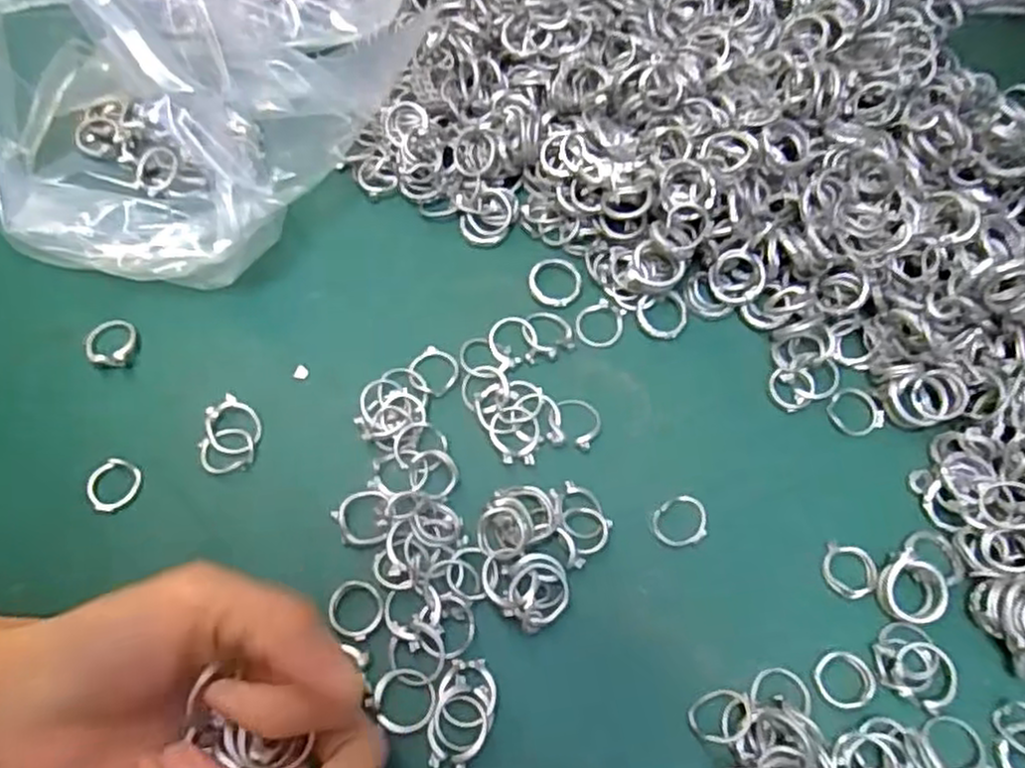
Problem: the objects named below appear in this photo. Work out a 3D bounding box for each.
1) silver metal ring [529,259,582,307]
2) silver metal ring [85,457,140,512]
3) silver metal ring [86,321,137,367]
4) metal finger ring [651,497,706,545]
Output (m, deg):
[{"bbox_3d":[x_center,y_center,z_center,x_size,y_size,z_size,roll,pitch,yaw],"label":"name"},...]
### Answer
[{"bbox_3d":[0.020,-0.048,0.349,0.023,0.004,0.027,39,69,16],"label":"silver metal ring"},{"bbox_3d":[-0.159,0.040,0.302,0.019,0.004,0.021,29,66,13],"label":"silver metal ring"},{"bbox_3d":[-0.174,-0.018,0.330,0.019,0.007,0.023,0,63,-1],"label":"silver metal ring"},{"bbox_3d":[0.067,0.054,0.301,0.022,0.004,0.019,-7,64,-5],"label":"metal finger ring"}]

